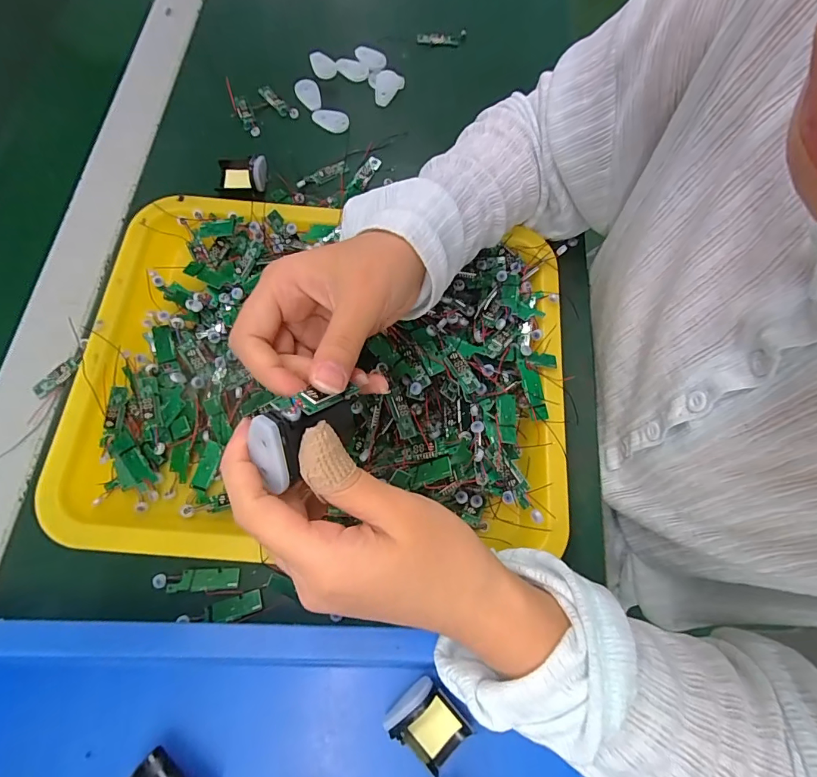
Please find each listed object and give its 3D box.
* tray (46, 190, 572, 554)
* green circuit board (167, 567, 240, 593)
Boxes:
[{"bbox_3d":[-0.068,-0.020,0.302,0.351,0.041,0.261,5,71,-1],"label":"tray"},{"bbox_3d":[-0.131,0.123,0.277,0.043,0.005,0.013,-1,71,-3],"label":"green circuit board"}]

